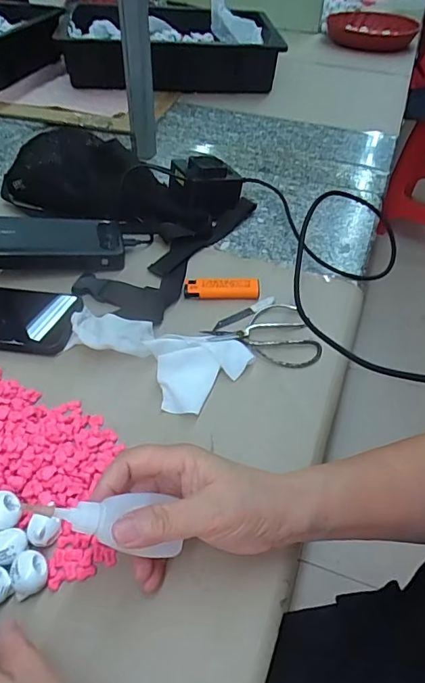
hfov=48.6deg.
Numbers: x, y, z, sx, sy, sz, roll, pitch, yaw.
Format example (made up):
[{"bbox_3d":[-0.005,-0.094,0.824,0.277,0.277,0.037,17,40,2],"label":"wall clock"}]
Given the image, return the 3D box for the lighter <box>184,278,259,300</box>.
[{"bbox_3d":[0.010,-0.058,0.506,0.079,0.020,0.016,2,46,1],"label":"lighter"}]

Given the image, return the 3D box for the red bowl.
[{"bbox_3d":[0.444,-0.867,1.307,0.240,0.056,0.227,13,45,11],"label":"red bowl"}]

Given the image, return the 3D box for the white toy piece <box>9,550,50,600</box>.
[{"bbox_3d":[-0.116,0.148,0.299,0.022,0.017,0.025,-17,48,-17],"label":"white toy piece"}]

